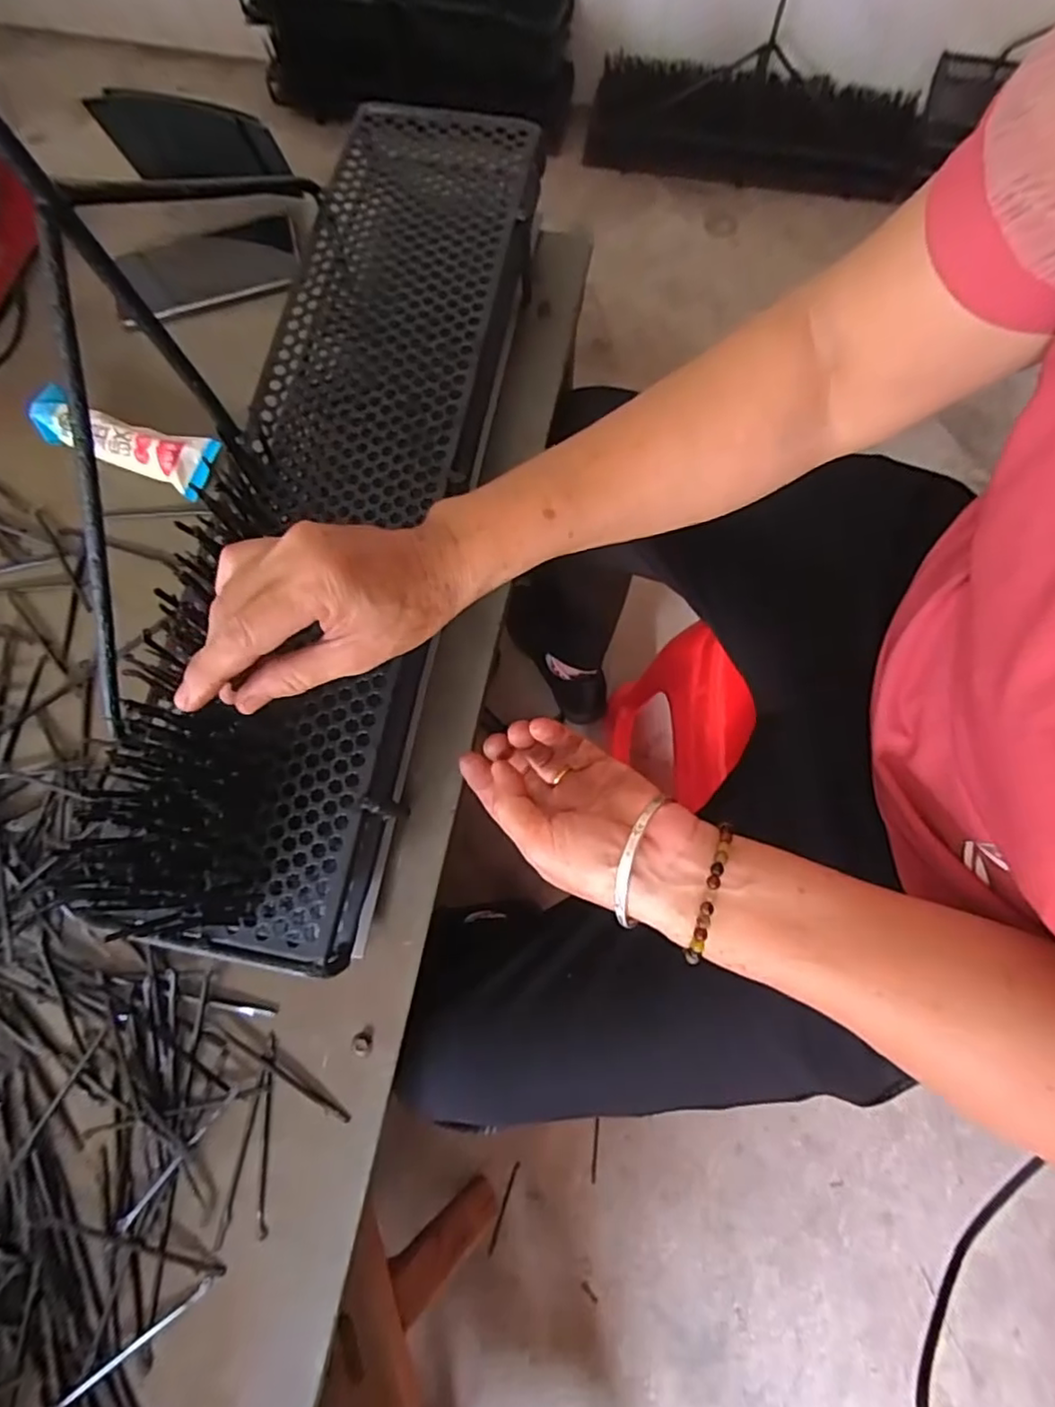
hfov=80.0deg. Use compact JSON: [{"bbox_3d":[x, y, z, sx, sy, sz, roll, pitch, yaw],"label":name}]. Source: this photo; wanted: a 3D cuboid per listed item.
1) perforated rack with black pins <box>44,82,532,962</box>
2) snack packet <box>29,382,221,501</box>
[{"bbox_3d":[-0.121,-0.159,0.424,0.168,0.055,0.620,9,77,4],"label":"perforated rack with black pins"},{"bbox_3d":[-0.307,-0.199,0.486,0.143,0.039,0.043,19,76,7],"label":"snack packet"}]

